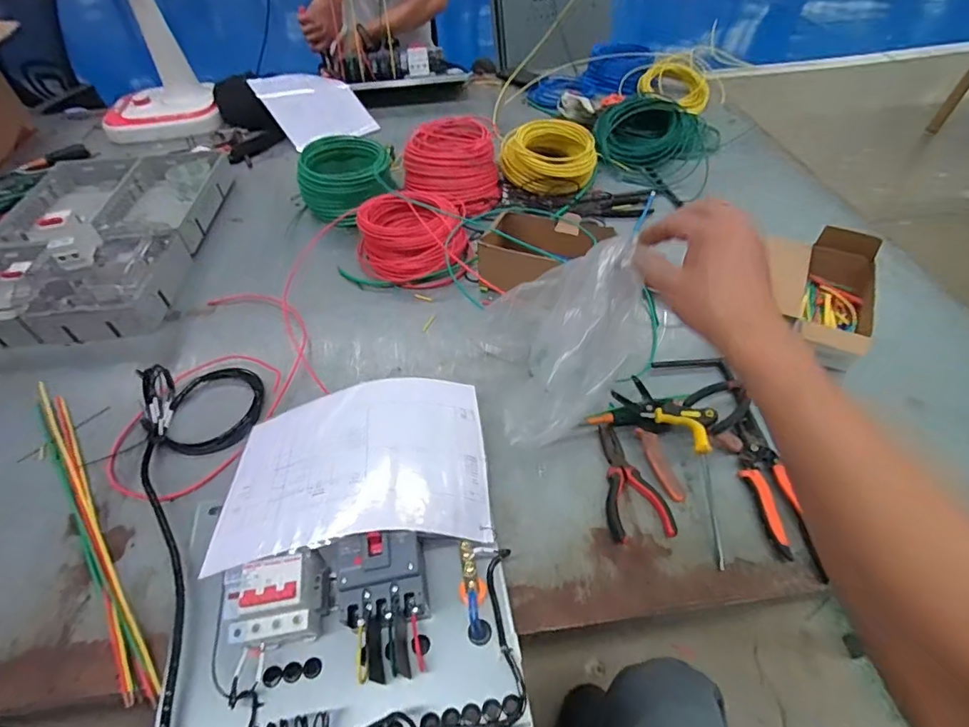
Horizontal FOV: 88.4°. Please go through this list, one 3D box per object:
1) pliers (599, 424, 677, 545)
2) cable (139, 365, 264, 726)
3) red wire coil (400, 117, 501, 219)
[{"bbox_3d":[0.163,0.131,0.576,0.067,0.011,0.145,-7,51,-3],"label":"pliers"},{"bbox_3d":[-0.361,0.154,0.543,0.149,0.078,0.439,-5,51,-1],"label":"cable"},{"bbox_3d":[-0.066,-0.393,0.989,0.184,0.098,0.187,-6,51,-2],"label":"red wire coil"}]

